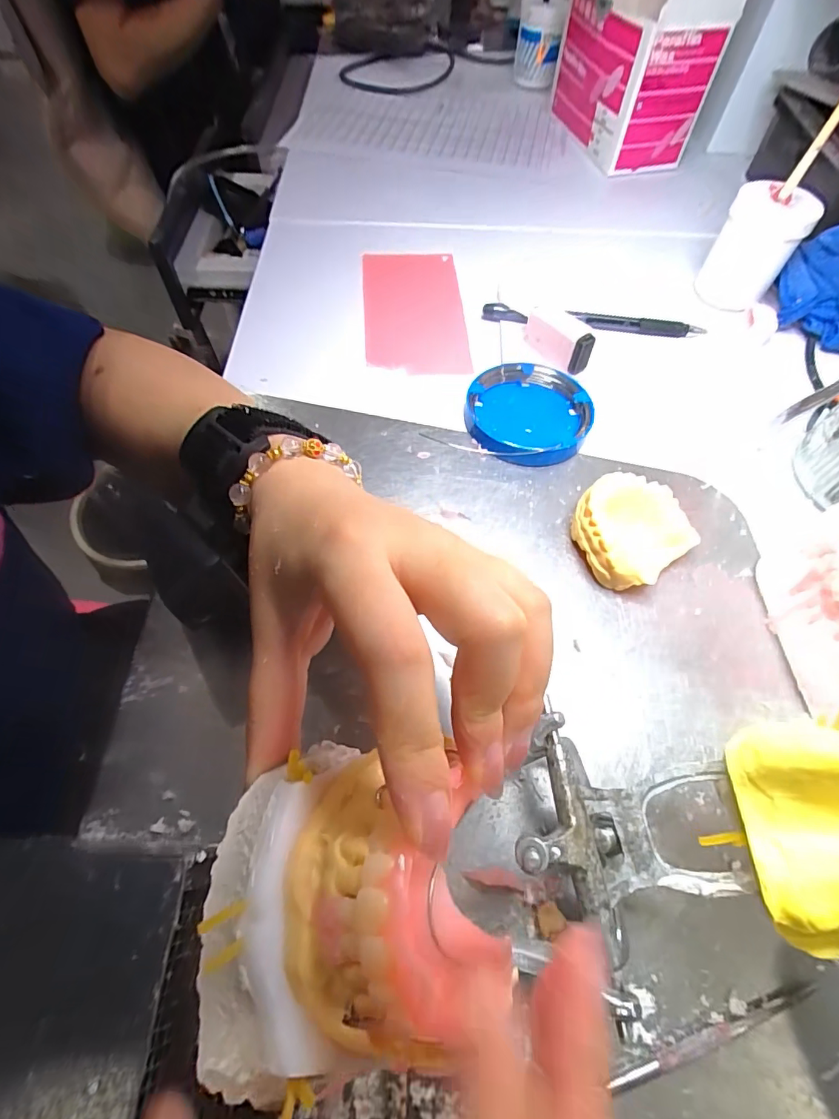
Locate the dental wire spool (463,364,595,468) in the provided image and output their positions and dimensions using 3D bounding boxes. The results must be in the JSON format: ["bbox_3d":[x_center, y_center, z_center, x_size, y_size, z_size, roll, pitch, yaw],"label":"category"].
[{"bbox_3d":[0.069,-0.093,0.305,0.075,0.014,0.075,1,61,-1],"label":"dental wire spool"}]

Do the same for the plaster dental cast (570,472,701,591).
[{"bbox_3d":[0.111,-0.016,0.254,0.060,0.028,0.054,-37,68,-20],"label":"plaster dental cast"}]

